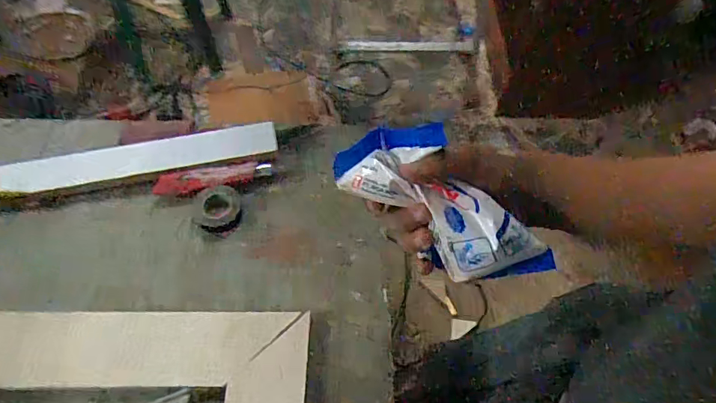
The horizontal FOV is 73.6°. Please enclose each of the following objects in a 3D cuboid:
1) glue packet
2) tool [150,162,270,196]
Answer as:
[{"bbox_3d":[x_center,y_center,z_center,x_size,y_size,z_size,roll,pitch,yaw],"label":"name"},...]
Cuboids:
[{"bbox_3d":[0.068,0.007,0.365,0.180,0.086,0.056,37,63,2],"label":"glue packet"},{"bbox_3d":[-0.188,-0.031,0.622,0.144,0.013,0.030,-9,59,-7],"label":"tool"}]

